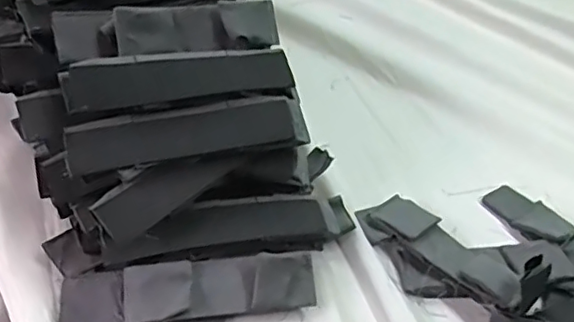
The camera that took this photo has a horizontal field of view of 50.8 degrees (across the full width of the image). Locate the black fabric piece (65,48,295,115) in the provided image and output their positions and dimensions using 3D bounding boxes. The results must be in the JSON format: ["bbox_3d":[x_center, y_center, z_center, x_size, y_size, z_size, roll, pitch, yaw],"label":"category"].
[{"bbox_3d":[-0.088,-0.070,0.508,0.188,0.013,0.043,-9,76,-22],"label":"black fabric piece"}]

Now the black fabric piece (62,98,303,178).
[{"bbox_3d":[-0.077,-0.022,0.502,0.198,0.017,0.044,-11,69,-17],"label":"black fabric piece"}]

